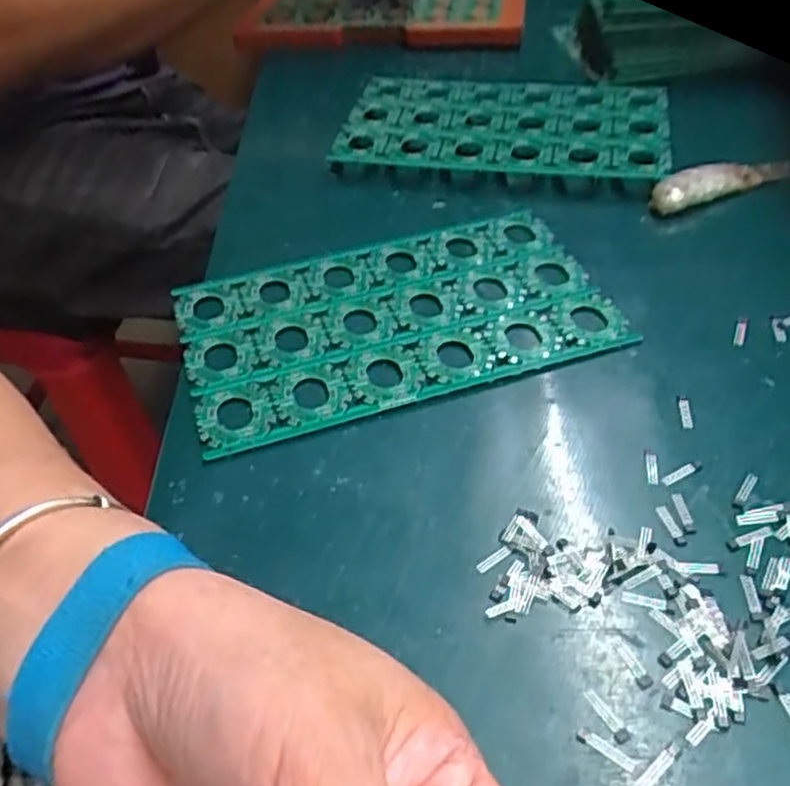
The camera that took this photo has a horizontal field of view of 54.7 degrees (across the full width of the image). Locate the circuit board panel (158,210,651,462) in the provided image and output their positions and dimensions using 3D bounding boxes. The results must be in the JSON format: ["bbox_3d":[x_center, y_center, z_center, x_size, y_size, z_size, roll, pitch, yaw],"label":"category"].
[{"bbox_3d":[0.000,-0.040,0.382,0.207,0.009,0.125,-15,44,-12],"label":"circuit board panel"}]

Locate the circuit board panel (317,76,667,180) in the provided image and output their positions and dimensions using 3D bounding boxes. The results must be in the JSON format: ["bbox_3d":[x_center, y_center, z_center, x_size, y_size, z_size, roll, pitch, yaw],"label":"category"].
[{"bbox_3d":[0.073,-0.185,0.521,0.214,0.012,0.151,8,41,13],"label":"circuit board panel"}]

